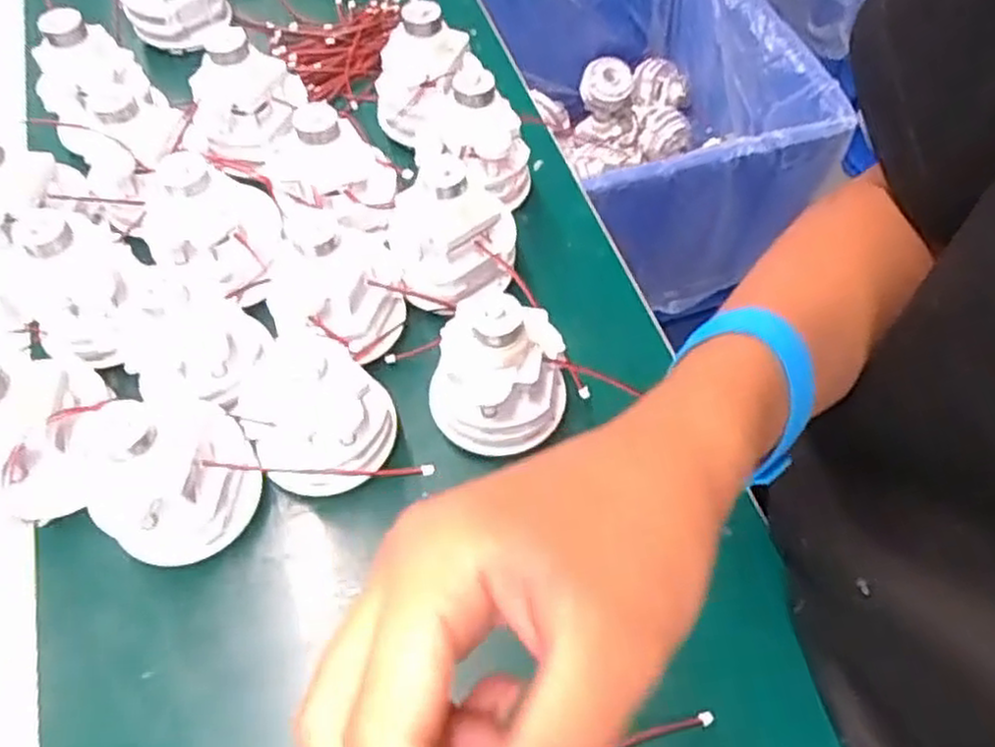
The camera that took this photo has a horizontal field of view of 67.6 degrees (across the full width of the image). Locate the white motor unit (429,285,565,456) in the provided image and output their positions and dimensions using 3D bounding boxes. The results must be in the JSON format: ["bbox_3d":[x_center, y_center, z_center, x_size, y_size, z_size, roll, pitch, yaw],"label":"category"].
[{"bbox_3d":[0.001,0.001,0.363,0.068,0.087,0.055,7,58,2],"label":"white motor unit"}]

